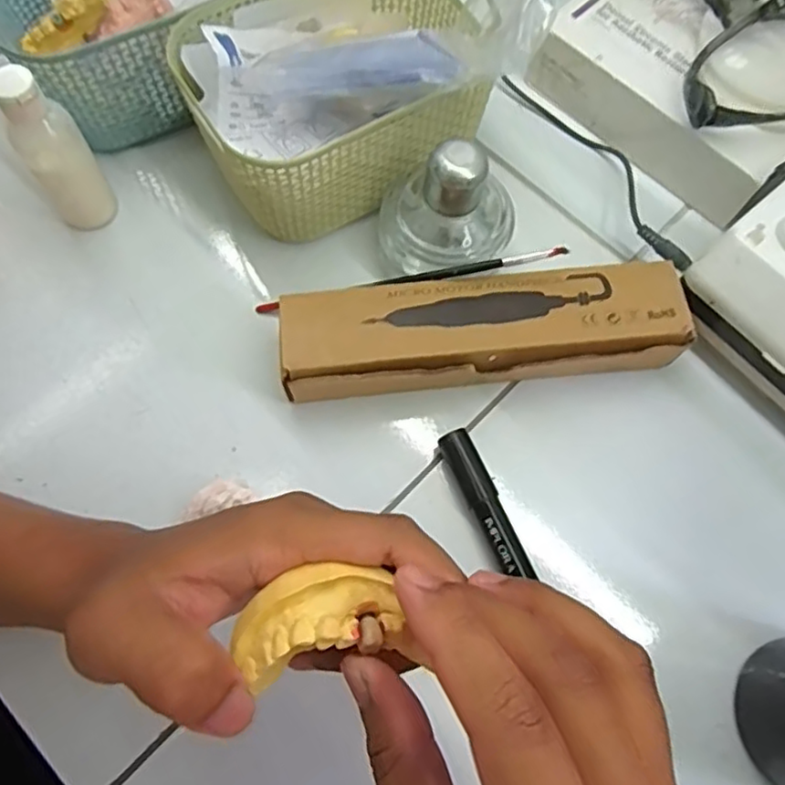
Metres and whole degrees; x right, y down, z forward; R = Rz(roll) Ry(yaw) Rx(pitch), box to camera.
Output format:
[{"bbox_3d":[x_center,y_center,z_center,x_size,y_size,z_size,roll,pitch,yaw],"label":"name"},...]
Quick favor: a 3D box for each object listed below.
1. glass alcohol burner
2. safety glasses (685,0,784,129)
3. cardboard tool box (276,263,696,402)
[{"bbox_3d":[0.029,-0.098,0.353,0.075,0.076,0.057,12,70,3],"label":"glass alcohol burner"},{"bbox_3d":[0.224,-0.191,0.367,0.143,0.036,0.072,-24,72,-10],"label":"safety glasses"},{"bbox_3d":[0.048,-0.029,0.355,0.211,0.039,0.059,-5,70,-3],"label":"cardboard tool box"}]

